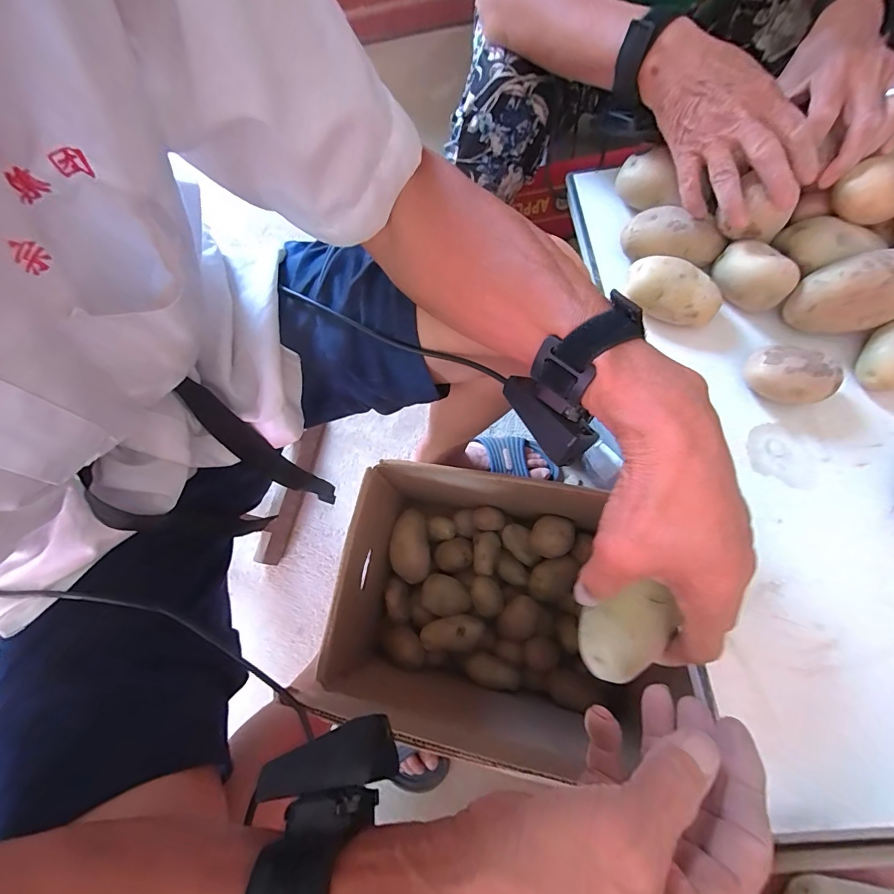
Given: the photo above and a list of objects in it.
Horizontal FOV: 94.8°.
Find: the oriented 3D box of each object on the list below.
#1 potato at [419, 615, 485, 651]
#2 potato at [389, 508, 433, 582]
[{"bbox_3d":[0.008,0.276,0.610,0.093,0.048,0.044,-10,74,-5],"label":"potato"},{"bbox_3d":[-0.058,0.158,0.643,0.061,0.048,0.105,-11,75,-5],"label":"potato"}]

